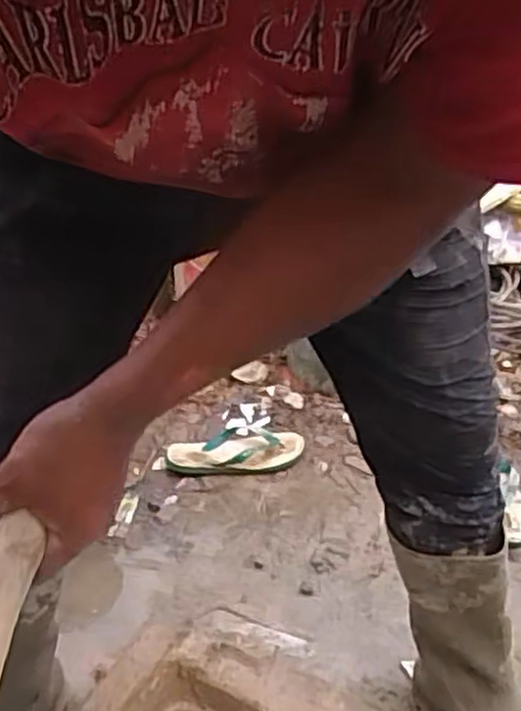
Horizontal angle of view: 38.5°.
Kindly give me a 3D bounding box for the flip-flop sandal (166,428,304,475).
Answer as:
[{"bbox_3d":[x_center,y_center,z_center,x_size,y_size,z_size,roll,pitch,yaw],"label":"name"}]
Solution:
[{"bbox_3d":[-0.049,0.185,1.462,0.260,0.027,0.117,-1,32,-5],"label":"flip-flop sandal"}]

